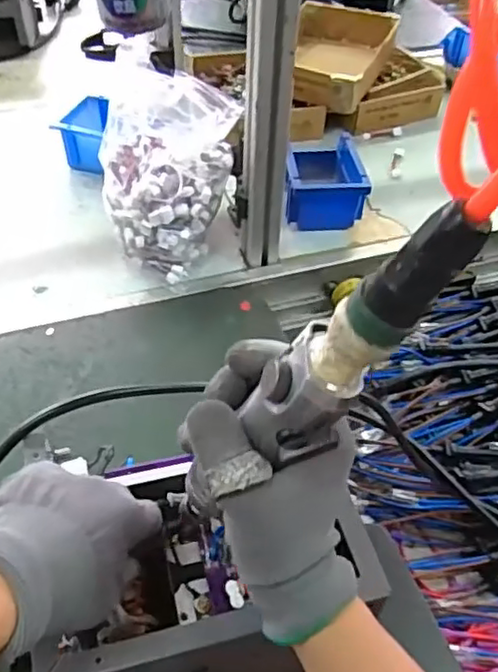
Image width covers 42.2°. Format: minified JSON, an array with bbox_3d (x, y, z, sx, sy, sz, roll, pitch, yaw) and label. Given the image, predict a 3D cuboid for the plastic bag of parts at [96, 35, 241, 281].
[{"bbox_3d":[-0.097,-0.201,0.777,0.157,0.201,0.175,-7,48,-9],"label":"plastic bag of parts"}]

